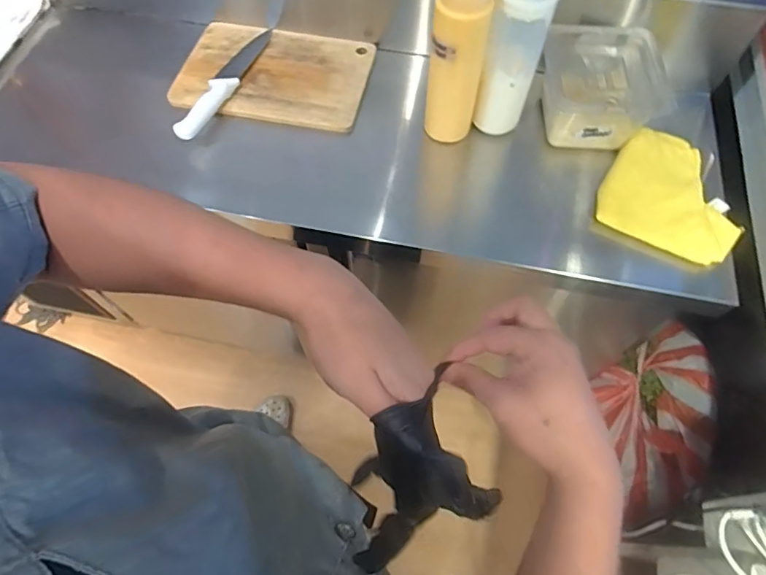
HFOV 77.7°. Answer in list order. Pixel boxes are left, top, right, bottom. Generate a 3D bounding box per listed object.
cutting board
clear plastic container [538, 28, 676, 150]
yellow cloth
[{"bbox_3d":[-0.175,-0.349,0.773,0.297,0.016,0.196,10,64,5],"label":"cutting board"},{"bbox_3d":[0.311,-0.289,0.698,0.155,0.087,0.163,8,63,4],"label":"clear plastic container"},{"bbox_3d":[0.403,-0.135,0.660,0.176,0.017,0.192,24,65,11],"label":"yellow cloth"}]

